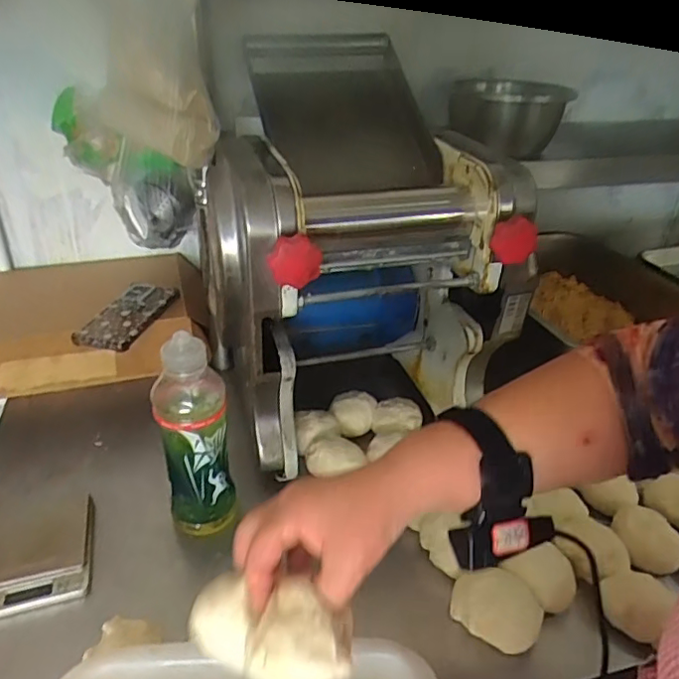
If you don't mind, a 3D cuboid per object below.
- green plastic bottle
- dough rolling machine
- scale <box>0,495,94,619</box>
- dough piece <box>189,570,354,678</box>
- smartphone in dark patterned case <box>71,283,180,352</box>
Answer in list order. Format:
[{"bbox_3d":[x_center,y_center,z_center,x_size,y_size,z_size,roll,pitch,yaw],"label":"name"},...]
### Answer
[{"bbox_3d":[-0.146,0.092,0.569,0.064,0.218,0.073,-8,34,-17],"label":"green plastic bottle"},{"bbox_3d":[0.032,-0.047,0.635,0.309,0.308,0.221,-7,33,-14],"label":"dough rolling machine"},{"bbox_3d":[-0.309,0.214,0.572,0.108,0.019,0.128,-8,34,-16],"label":"scale"},{"bbox_3d":[-0.042,0.177,0.344,0.102,0.035,0.055,3,30,23],"label":"dough piece"},{"bbox_3d":[-0.297,-0.036,0.796,0.079,0.018,0.155,8,33,9],"label":"smartphone in dark patterned case"}]

